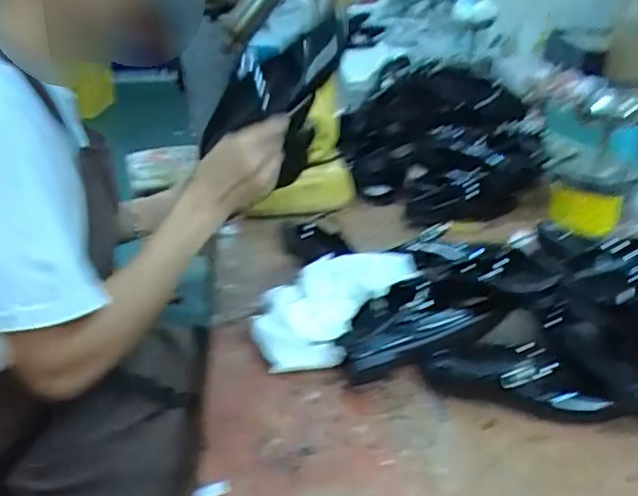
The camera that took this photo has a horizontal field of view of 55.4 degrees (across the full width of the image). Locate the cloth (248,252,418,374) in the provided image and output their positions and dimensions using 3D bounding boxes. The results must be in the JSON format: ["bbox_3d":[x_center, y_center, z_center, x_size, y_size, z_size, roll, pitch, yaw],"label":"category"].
[{"bbox_3d":[0.018,0.069,0.813,0.158,0.074,0.244,16,32,33],"label":"cloth"}]

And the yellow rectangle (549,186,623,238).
[{"bbox_3d":[0.448,-0.063,1.030,0.039,0.065,0.108,-25,34,-38],"label":"yellow rectangle"}]

